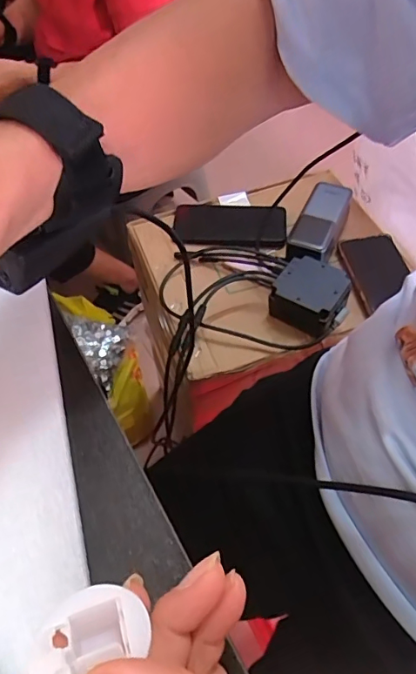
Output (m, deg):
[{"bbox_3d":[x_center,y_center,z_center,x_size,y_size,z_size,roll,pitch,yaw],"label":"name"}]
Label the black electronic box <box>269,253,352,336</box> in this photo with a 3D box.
[{"bbox_3d":[0.125,-0.048,0.599,0.085,0.051,0.080,33,61,22],"label":"black electronic box"}]

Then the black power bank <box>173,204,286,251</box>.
[{"bbox_3d":[0.034,-0.161,0.702,0.159,0.017,0.080,0,54,1],"label":"black power bank"}]

